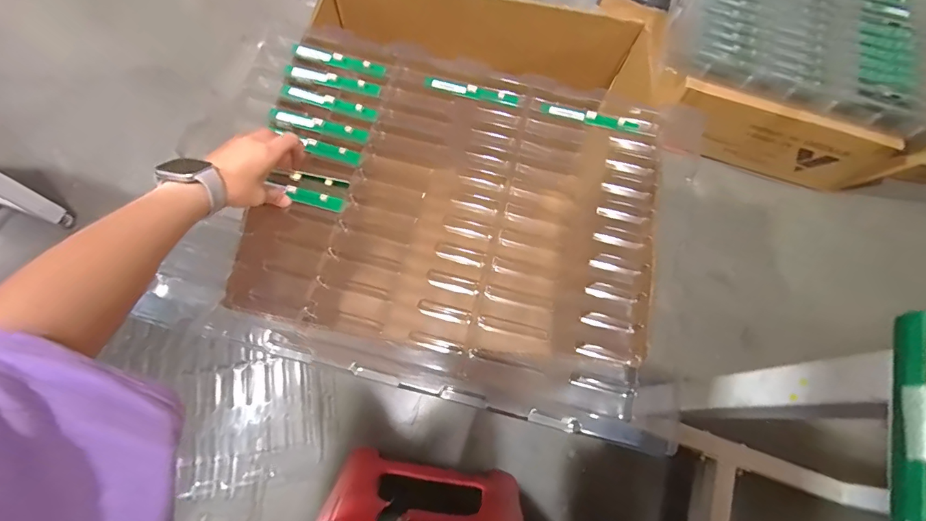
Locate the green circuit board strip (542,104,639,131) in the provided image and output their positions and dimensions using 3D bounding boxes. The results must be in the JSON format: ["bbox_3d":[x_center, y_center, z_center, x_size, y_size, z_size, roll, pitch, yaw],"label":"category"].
[{"bbox_3d":[0.181,-0.202,0.623,0.139,0.008,0.019,12,70,2],"label":"green circuit board strip"}]

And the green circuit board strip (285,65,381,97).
[{"bbox_3d":[-0.185,-0.257,0.626,0.137,0.006,0.020,13,70,2],"label":"green circuit board strip"}]

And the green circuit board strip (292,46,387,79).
[{"bbox_3d":[-0.180,-0.294,0.642,0.138,0.010,0.023,13,71,2],"label":"green circuit board strip"}]

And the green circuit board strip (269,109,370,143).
[{"bbox_3d":[-0.196,-0.184,0.603,0.141,0.008,0.023,15,70,4],"label":"green circuit board strip"}]

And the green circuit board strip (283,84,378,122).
[{"bbox_3d":[-0.186,-0.222,0.618,0.137,0.008,0.019,16,71,3],"label":"green circuit board strip"}]

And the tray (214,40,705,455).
[{"bbox_3d":[0.000,-0.051,0.592,0.541,0.073,0.444,13,71,2],"label":"tray"}]

